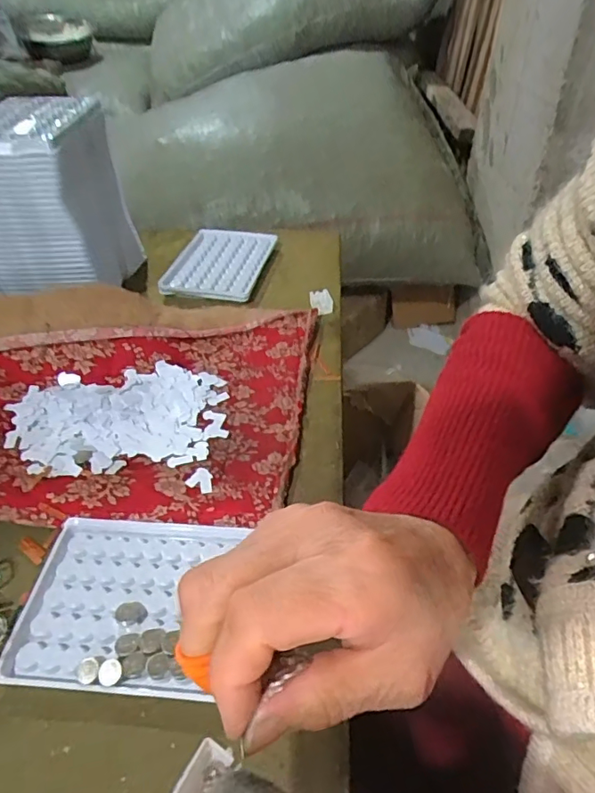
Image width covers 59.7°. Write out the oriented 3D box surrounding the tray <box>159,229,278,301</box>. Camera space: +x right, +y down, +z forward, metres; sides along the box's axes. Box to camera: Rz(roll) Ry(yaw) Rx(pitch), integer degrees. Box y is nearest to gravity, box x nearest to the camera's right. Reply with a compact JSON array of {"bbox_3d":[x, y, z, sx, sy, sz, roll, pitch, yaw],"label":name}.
[{"bbox_3d":[-0.082,-0.139,0.538,0.092,0.014,0.127,7,42,9],"label":"tray"}]

